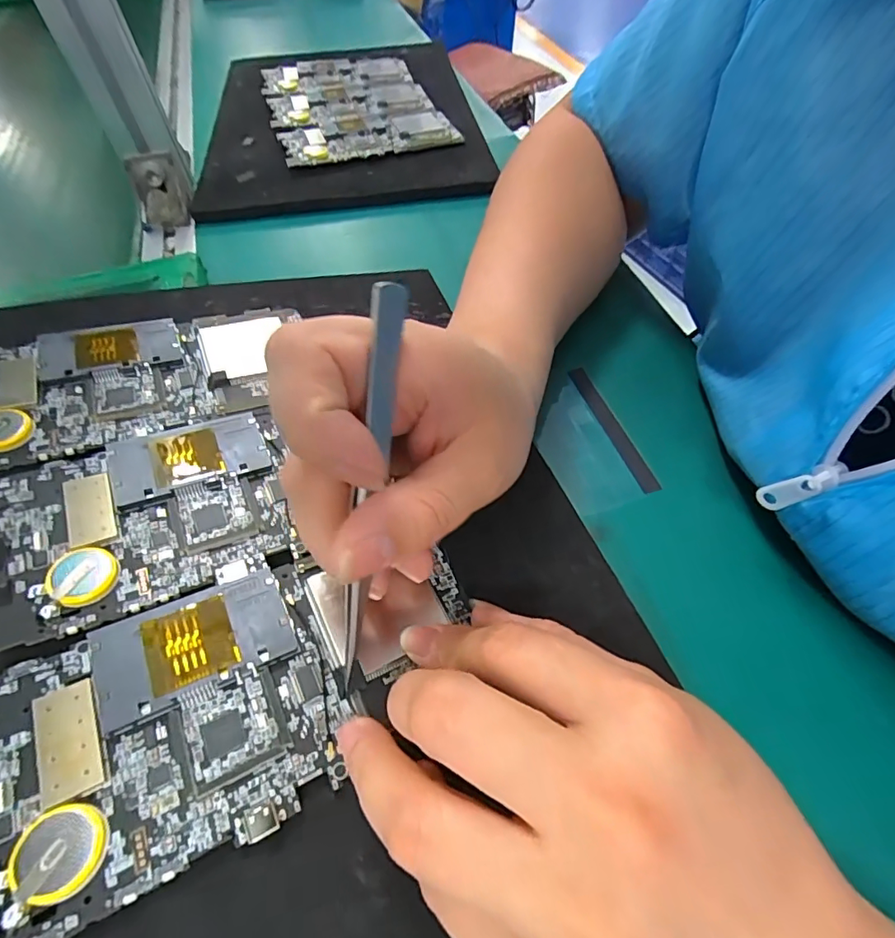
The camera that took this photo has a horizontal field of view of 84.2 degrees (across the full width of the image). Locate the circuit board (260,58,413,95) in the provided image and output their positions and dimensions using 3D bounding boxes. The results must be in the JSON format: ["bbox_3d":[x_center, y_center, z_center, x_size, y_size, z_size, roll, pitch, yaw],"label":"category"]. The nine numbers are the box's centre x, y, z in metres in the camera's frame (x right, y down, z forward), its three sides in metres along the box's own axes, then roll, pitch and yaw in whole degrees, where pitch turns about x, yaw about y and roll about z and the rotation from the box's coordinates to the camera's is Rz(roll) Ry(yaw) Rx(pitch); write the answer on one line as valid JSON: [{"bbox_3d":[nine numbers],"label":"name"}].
[{"bbox_3d":[-0.119,-0.422,0.532,0.152,0.016,0.062,-12,57,-6],"label":"circuit board"}]

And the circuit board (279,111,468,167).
[{"bbox_3d":[-0.071,-0.304,0.450,0.154,0.011,0.075,-17,57,-9],"label":"circuit board"}]

